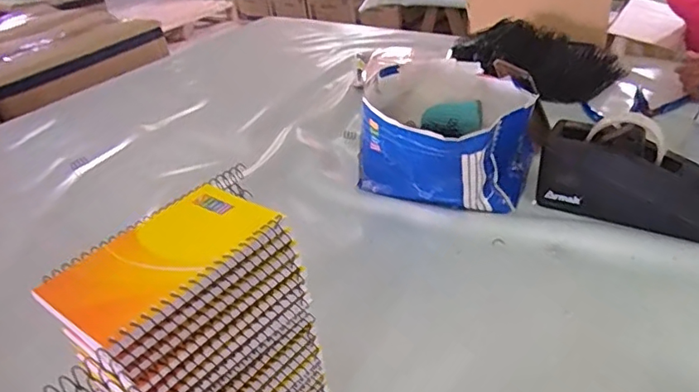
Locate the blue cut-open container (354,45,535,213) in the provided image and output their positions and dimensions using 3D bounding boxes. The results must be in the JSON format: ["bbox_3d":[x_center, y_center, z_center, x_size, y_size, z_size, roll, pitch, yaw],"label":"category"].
[{"bbox_3d":[0.131,-0.081,0.727,0.215,0.126,0.230,3,34,15],"label":"blue cut-open container"}]

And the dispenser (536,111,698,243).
[{"bbox_3d":[0.328,-0.026,0.627,0.195,0.101,0.067,15,39,30],"label":"dispenser"}]

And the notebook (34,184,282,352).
[{"bbox_3d":[-0.114,0.036,0.332,0.078,0.010,0.130,19,41,34],"label":"notebook"}]

